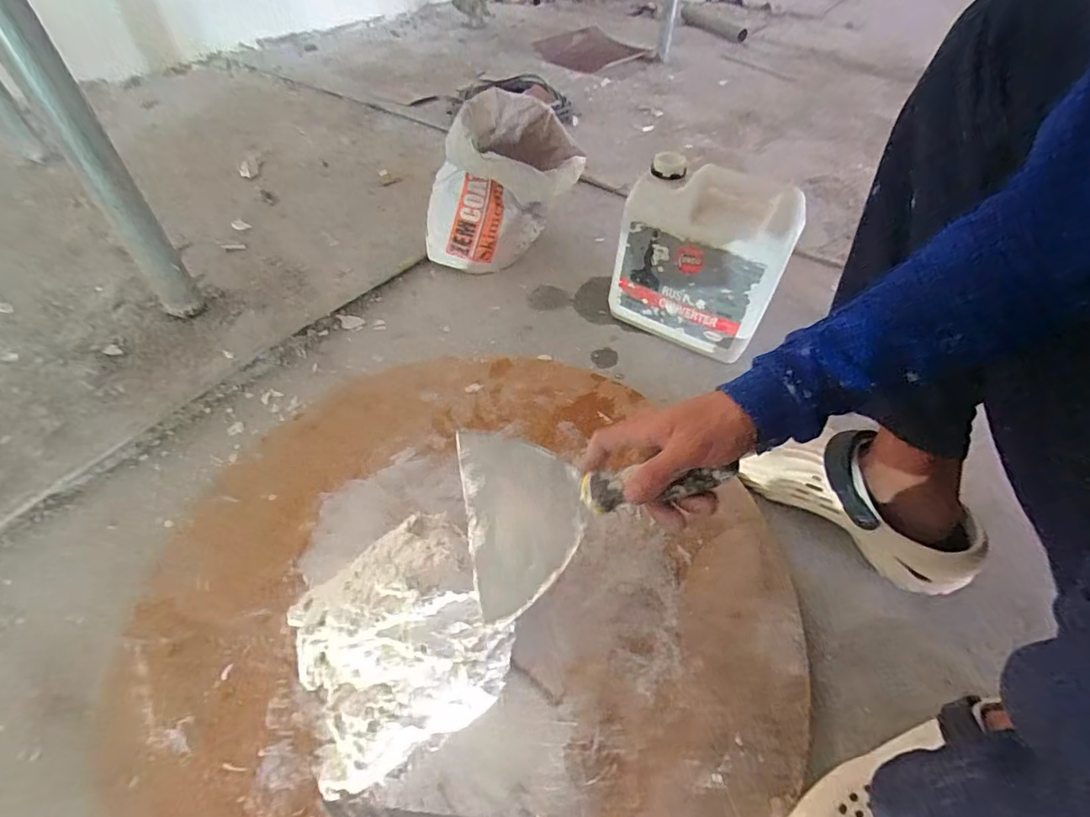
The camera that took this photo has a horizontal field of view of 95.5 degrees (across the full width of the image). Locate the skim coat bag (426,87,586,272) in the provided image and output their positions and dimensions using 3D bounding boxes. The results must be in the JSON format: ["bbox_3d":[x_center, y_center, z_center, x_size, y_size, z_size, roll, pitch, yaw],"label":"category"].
[{"bbox_3d":[-0.051,-0.370,0.798,0.184,0.203,0.288,19,51,12],"label":"skim coat bag"}]

